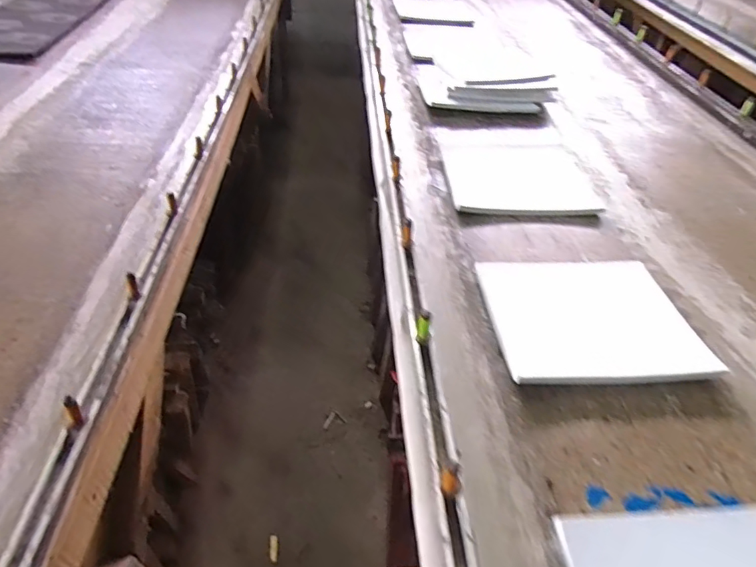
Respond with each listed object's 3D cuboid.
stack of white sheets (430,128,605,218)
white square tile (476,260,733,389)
[{"bbox_3d":[0.275,-0.248,1.001,0.275,0.018,0.361,-1,44,-3],"label":"stack of white sheets"},{"bbox_3d":[0.291,0.043,0.681,0.261,0.011,0.229,-4,43,-4],"label":"white square tile"}]

